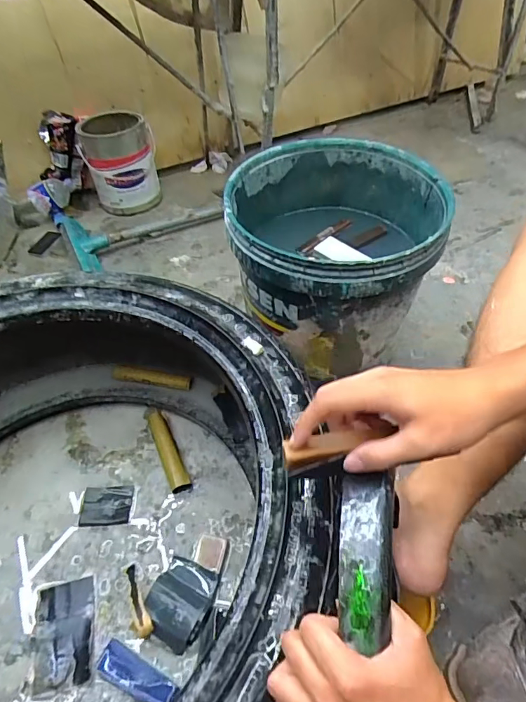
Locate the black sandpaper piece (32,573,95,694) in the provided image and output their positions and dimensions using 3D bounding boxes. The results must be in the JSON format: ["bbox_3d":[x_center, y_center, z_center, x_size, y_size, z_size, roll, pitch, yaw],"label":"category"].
[{"bbox_3d":[-0.246,0.347,0.559,0.068,0.004,0.116,-10,49,-6],"label":"black sandpaper piece"}]

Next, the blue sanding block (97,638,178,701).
[{"bbox_3d":[-0.145,0.375,0.523,0.100,0.019,0.032,20,52,19],"label":"blue sanding block"}]

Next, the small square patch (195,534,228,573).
[{"bbox_3d":[-0.071,0.273,0.613,0.038,0.010,0.045,7,49,9],"label":"small square patch"}]

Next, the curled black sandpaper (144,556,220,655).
[{"bbox_3d":[-0.103,0.312,0.567,0.075,0.028,0.094,18,52,18],"label":"curled black sandpaper"}]

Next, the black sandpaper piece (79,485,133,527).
[{"bbox_3d":[-0.230,0.227,0.667,0.072,0.005,0.057,-4,48,-1],"label":"black sandpaper piece"}]

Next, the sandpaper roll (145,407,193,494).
[{"bbox_3d":[-0.155,0.149,0.717,0.028,0.029,0.159,-22,51,-16],"label":"sandpaper roll"}]

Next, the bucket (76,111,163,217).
[{"bbox_3d":[-0.367,-0.486,1.183,0.177,0.199,0.159,-13,49,-9],"label":"bucket"}]

